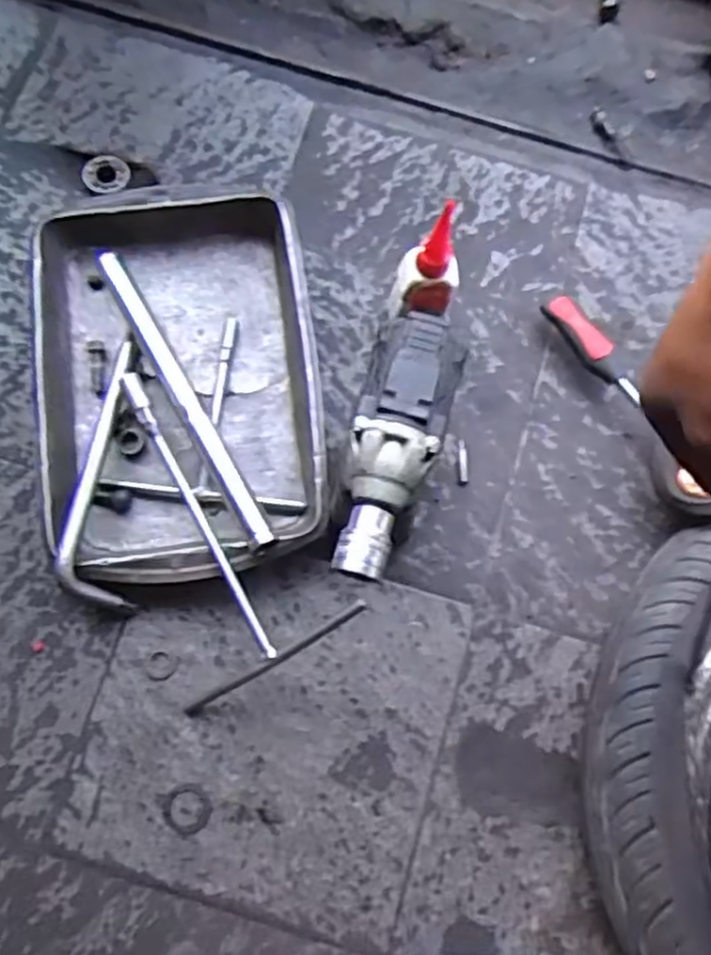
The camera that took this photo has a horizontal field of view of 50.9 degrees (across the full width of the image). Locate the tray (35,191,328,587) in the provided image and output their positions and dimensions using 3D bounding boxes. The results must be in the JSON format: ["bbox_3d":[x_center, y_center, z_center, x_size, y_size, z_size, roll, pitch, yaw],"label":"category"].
[{"bbox_3d":[-0.162,-0.090,0.690,0.251,0.059,0.359,-8,77,-3],"label":"tray"}]

